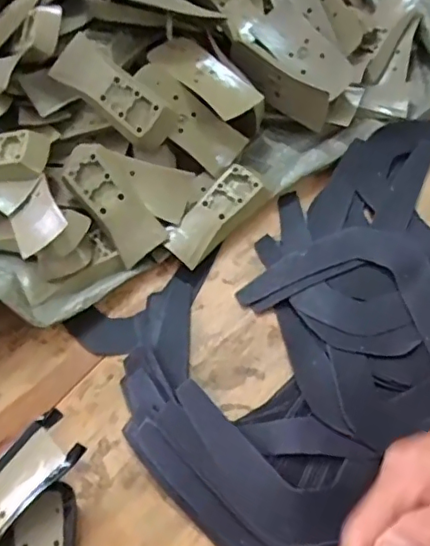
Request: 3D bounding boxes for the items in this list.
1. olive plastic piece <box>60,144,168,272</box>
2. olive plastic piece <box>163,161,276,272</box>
[{"bbox_3d":[-0.084,-0.060,0.467,0.040,0.017,0.107,-37,85,0],"label":"olive plastic piece"},{"bbox_3d":[0.001,-0.047,0.471,0.036,0.027,0.096,36,68,22],"label":"olive plastic piece"}]

